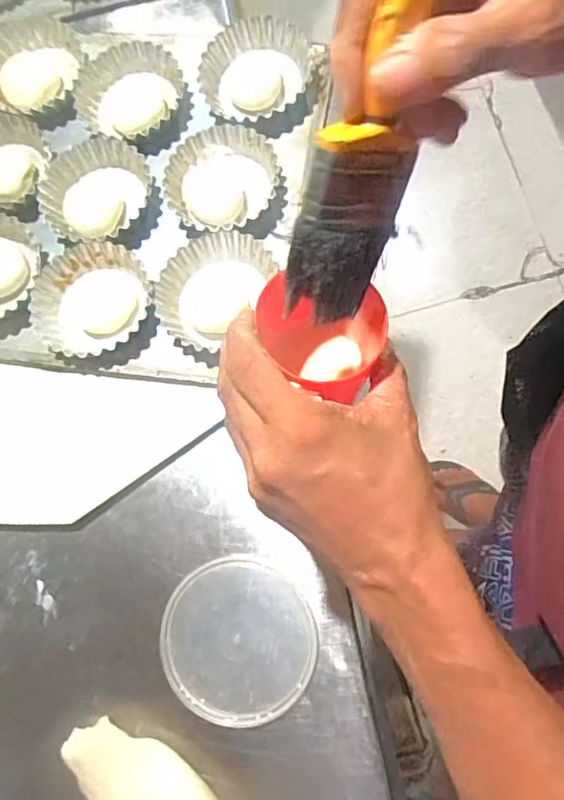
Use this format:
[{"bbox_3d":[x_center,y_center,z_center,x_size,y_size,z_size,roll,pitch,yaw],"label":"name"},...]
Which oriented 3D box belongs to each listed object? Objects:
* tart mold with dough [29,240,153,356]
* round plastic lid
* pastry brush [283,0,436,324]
[{"bbox_3d":[-0.161,-0.087,0.474,0.098,0.024,0.095,-1,77,6],"label":"tart mold with dough"},{"bbox_3d":[-0.034,0.180,0.425,0.115,0.008,0.114,-1,77,6],"label":"round plastic lid"},{"bbox_3d":[0.041,-0.123,0.219,0.040,0.206,0.026,17,37,3],"label":"pastry brush"}]

